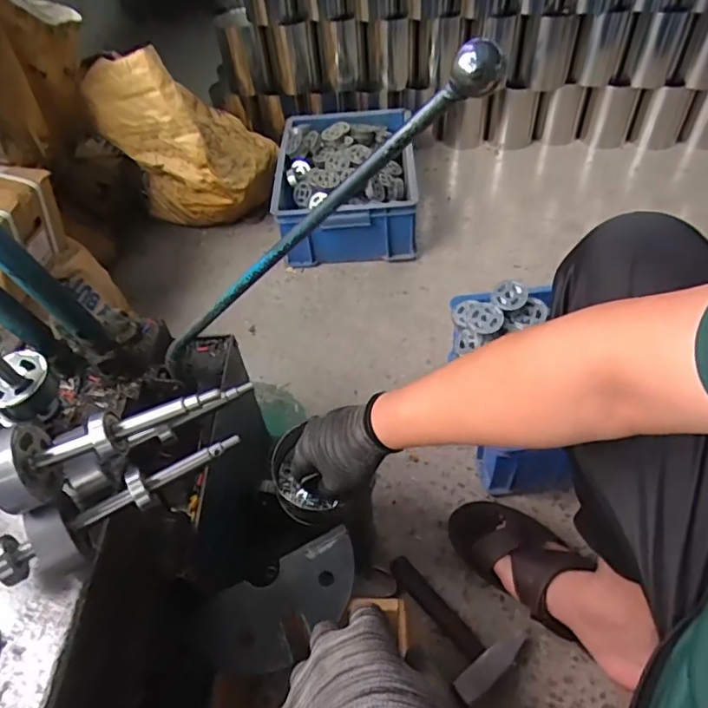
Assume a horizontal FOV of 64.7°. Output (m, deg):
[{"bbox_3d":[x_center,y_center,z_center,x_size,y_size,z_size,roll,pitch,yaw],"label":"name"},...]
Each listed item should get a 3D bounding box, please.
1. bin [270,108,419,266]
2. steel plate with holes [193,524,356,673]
[{"bbox_3d":[-0.014,-0.404,1.299,0.311,0.165,0.426,-5,50,1],"label":"bin"},{"bbox_3d":[-0.071,0.258,0.575,0.179,0.008,0.089,-24,57,-20],"label":"steel plate with holes"}]

